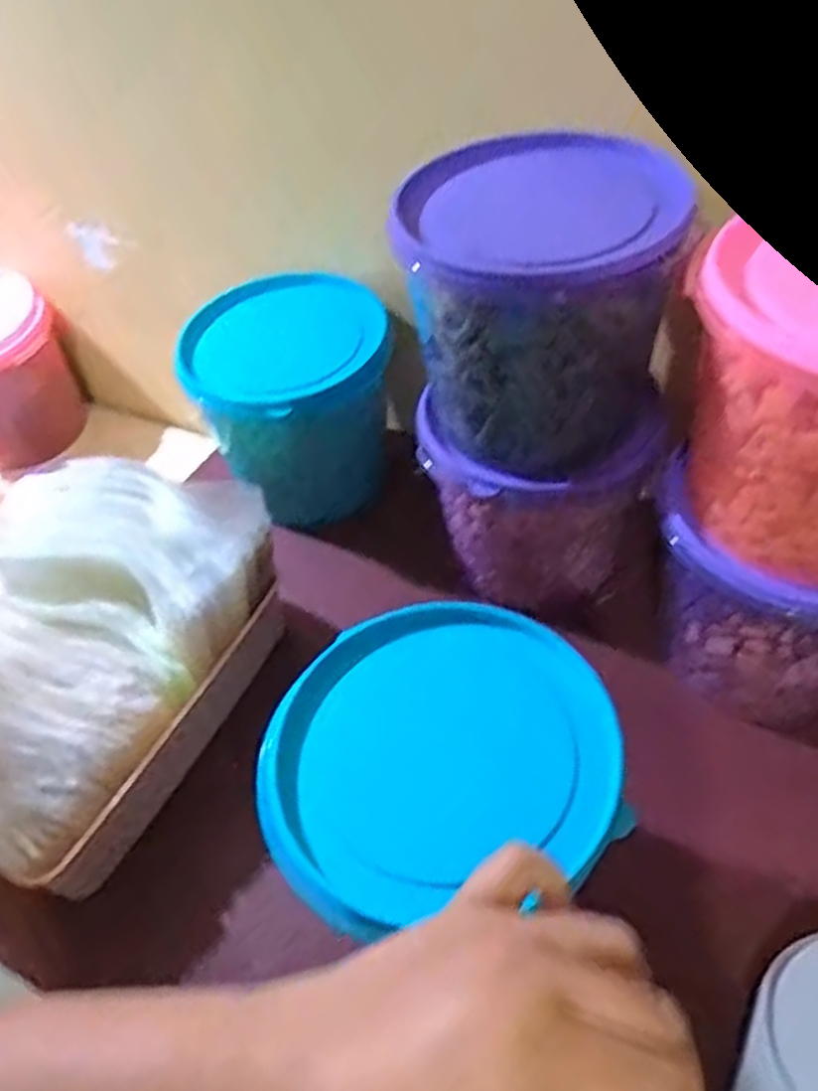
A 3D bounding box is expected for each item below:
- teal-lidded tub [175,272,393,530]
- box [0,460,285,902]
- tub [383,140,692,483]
[{"bbox_3d":[-0.116,-0.140,0.830,0.178,0.215,0.163,-3,49,4],"label":"teal-lidded tub"},{"bbox_3d":[-0.272,0.089,0.669,0.242,0.131,0.332,19,54,21],"label":"box"},{"bbox_3d":[0.092,-0.183,0.622,0.191,0.183,0.188,-3,49,4],"label":"tub"}]

